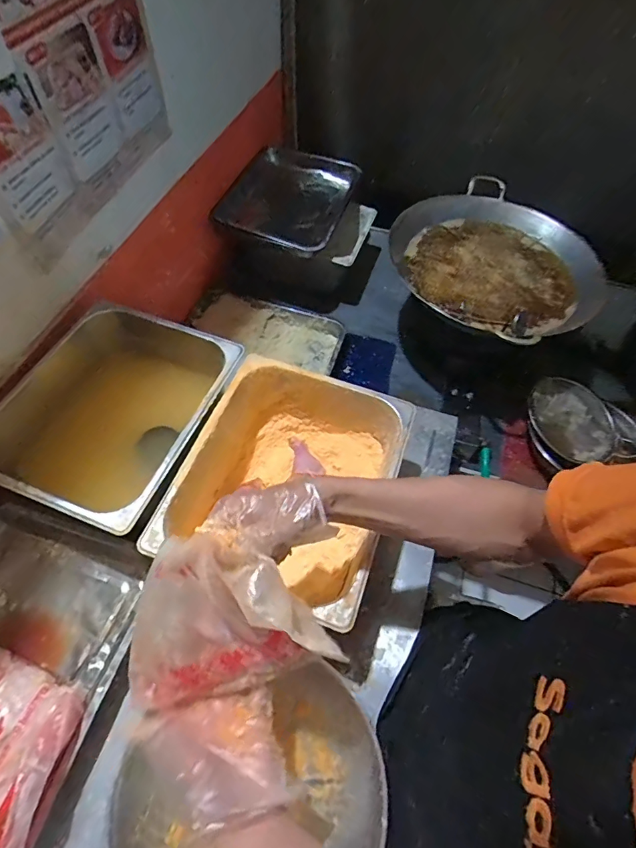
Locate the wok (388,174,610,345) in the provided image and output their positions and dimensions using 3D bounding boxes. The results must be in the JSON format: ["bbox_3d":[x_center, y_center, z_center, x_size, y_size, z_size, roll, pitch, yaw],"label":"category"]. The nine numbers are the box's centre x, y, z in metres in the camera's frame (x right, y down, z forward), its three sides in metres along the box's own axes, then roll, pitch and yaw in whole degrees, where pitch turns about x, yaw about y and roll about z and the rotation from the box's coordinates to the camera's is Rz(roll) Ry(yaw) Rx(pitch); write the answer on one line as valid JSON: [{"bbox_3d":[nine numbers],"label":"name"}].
[{"bbox_3d":[0.415,-0.375,1.017,0.477,0.120,0.424,-34,66,-23],"label":"wok"}]

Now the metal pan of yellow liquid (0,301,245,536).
[{"bbox_3d":[-0.295,-0.005,0.682,0.268,0.145,0.324,21,59,9],"label":"metal pan of yellow liquid"}]

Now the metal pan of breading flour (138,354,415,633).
[{"bbox_3d":[-0.042,0.092,0.633,0.267,0.138,0.312,18,58,7],"label":"metal pan of breading flour"}]

